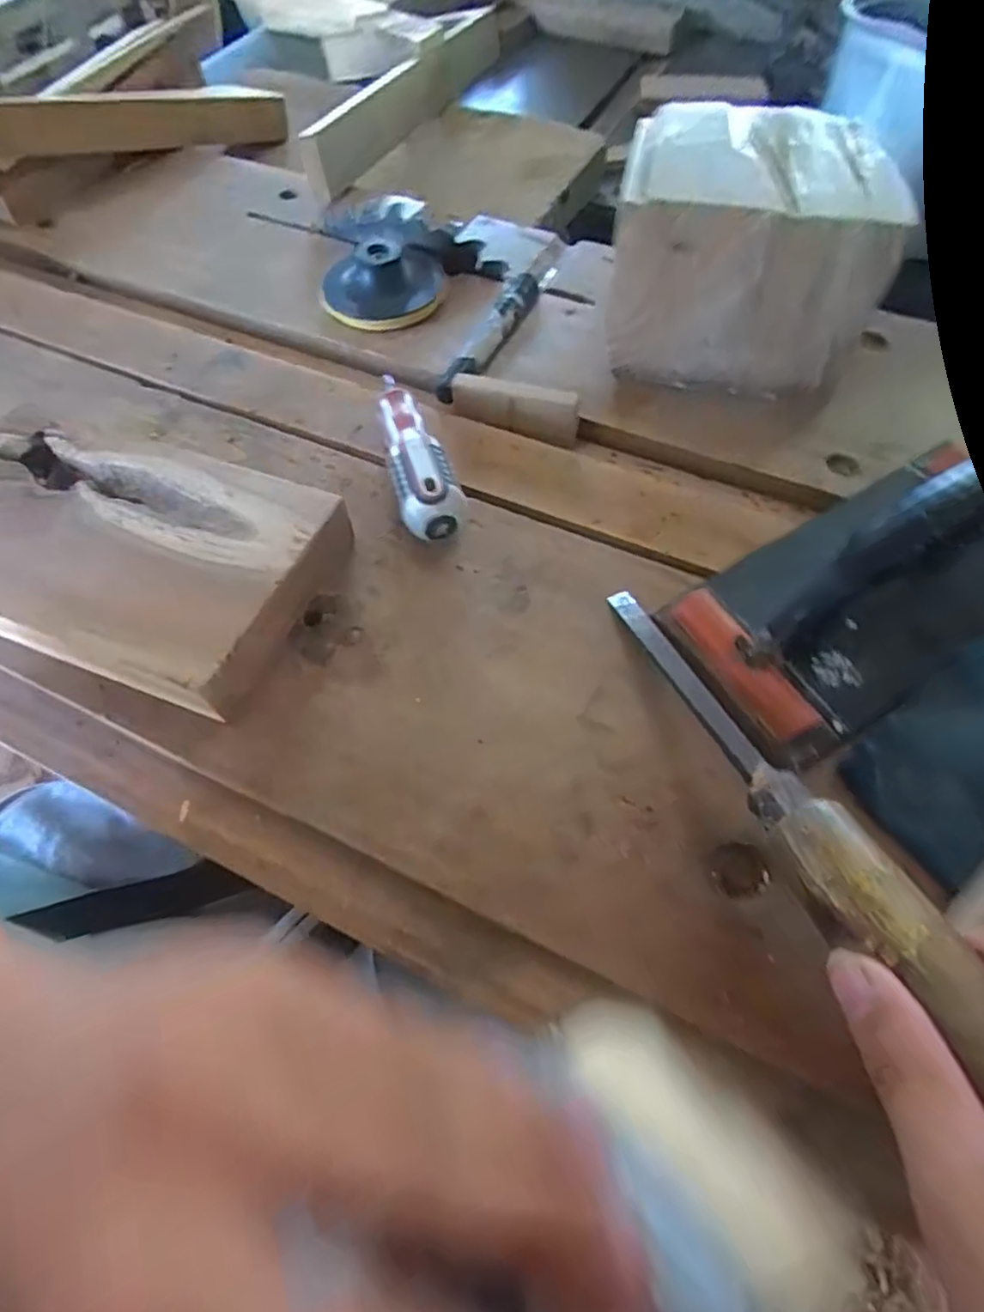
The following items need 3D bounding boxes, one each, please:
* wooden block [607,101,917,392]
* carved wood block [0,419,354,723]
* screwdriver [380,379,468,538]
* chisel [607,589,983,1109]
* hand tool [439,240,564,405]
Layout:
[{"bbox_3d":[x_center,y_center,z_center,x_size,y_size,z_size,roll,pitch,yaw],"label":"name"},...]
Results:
[{"bbox_3d":[0.156,-0.261,0.407,0.146,0.108,0.147,9,61,7],"label":"wooden block"},{"bbox_3d":[-0.193,-0.053,0.336,0.201,0.039,0.126,19,63,12],"label":"carved wood block"},{"bbox_3d":[-0.043,-0.112,0.366,0.035,0.037,0.114,-15,61,-7],"label":"screwdriver"},{"bbox_3d":[0.097,0.041,0.238,0.023,0.017,0.238,-14,34,-6],"label":"chisel"},{"bbox_3d":[0.010,-0.239,0.444,0.027,0.014,0.174,19,63,12],"label":"hand tool"}]

